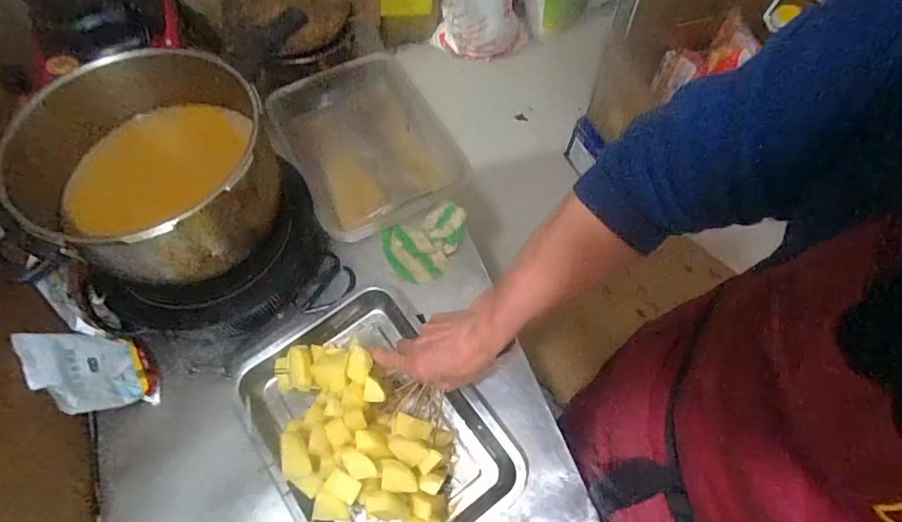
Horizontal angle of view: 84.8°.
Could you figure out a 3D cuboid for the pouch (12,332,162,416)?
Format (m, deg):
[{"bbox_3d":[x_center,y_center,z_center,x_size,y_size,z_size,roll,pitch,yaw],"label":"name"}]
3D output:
[{"bbox_3d":[-0.492,0.149,0.686,0.026,0.164,0.118,-39,70,19],"label":"pouch"}]

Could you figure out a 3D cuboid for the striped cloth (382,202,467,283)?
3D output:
[{"bbox_3d":[-0.033,-0.034,0.837,0.164,0.033,0.110,-35,67,-13],"label":"striped cloth"}]

